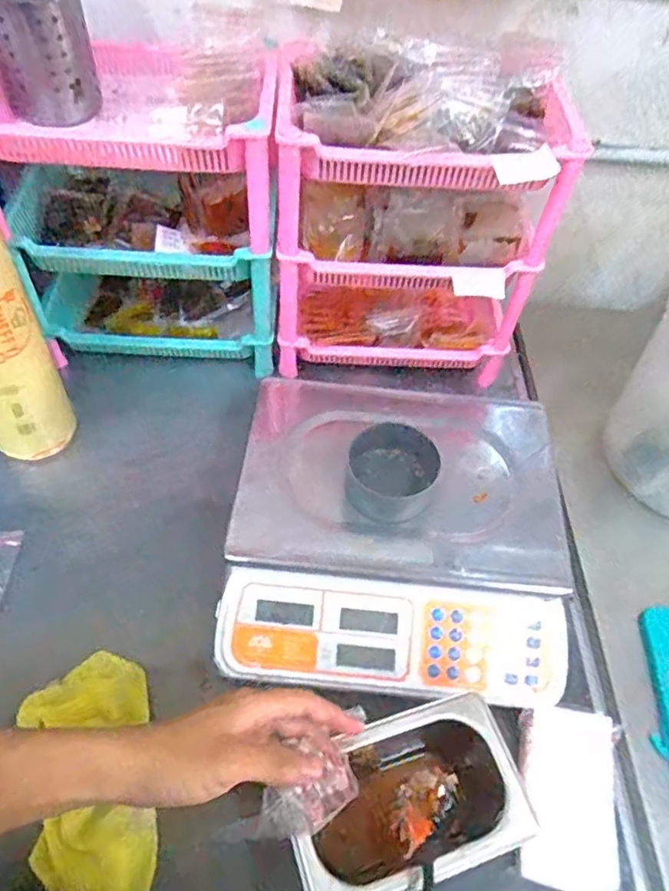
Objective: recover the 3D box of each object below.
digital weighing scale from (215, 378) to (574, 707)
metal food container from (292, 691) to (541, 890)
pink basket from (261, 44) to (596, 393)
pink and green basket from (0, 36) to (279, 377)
[{"bbox_3d":[0.062,0.081,0.628,0.324,0.096,0.309,7,53,0],"label":"digital weighing scale"},{"bbox_3d":[0.053,0.284,0.490,0.173,0.092,0.109,-13,55,-14],"label":"metal food container"},{"bbox_3d":[0.084,-0.252,0.741,0.303,0.349,0.167,5,53,-2],"label":"pink basket"},{"bbox_3d":[-0.228,-0.278,0.727,0.310,0.327,0.179,1,53,-4],"label":"pink and green basket"}]

